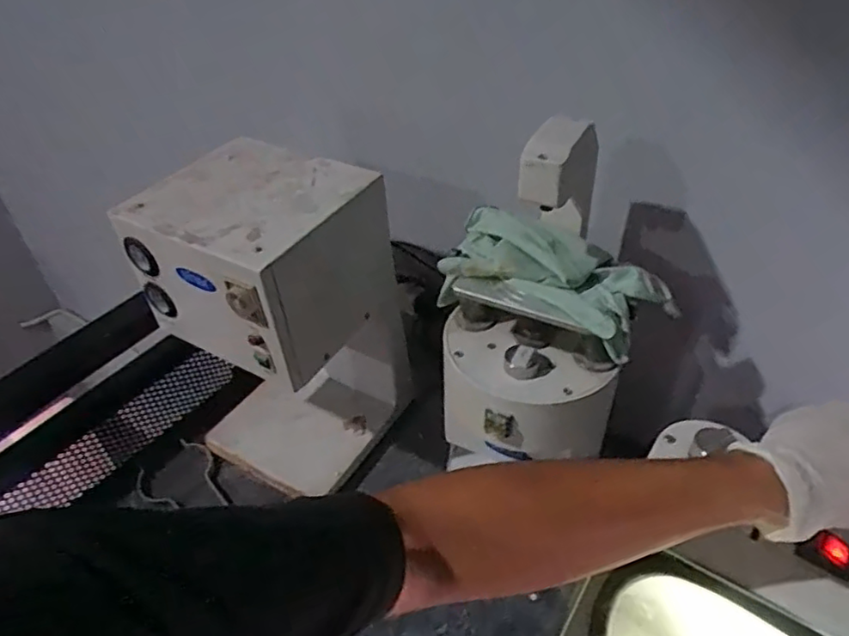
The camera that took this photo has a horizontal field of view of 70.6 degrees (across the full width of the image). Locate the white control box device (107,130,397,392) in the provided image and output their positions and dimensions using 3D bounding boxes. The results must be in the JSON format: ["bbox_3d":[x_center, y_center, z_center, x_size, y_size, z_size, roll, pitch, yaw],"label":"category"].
[{"bbox_3d":[-0.201,-0.076,0.755,0.231,0.194,0.213,21,46,25],"label":"white control box device"}]

